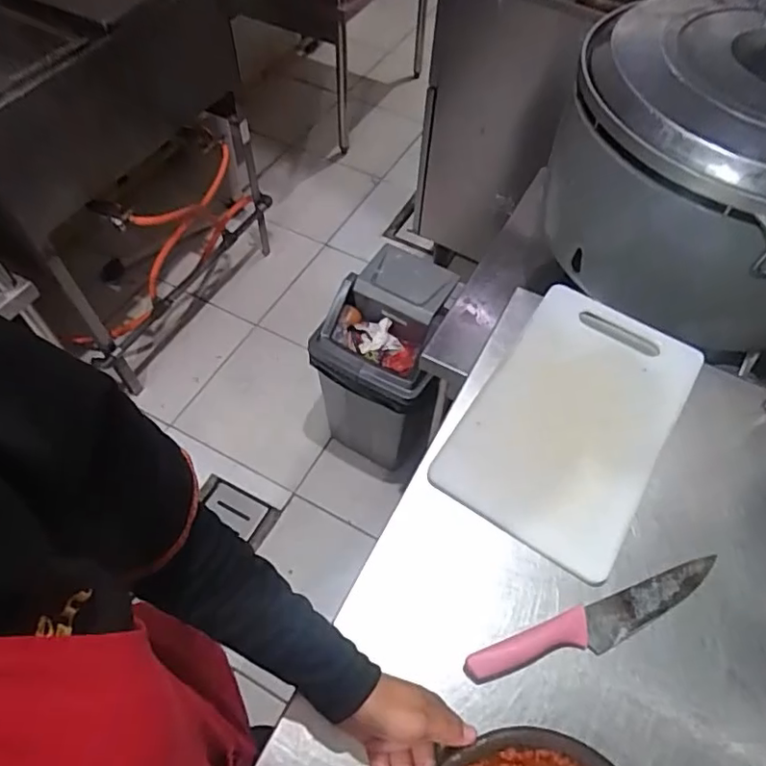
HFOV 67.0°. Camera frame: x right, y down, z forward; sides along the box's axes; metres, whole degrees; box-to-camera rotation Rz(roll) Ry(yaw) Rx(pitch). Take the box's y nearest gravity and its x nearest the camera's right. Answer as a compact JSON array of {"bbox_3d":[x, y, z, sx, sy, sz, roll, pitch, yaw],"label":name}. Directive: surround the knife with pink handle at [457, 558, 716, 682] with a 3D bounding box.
[{"bbox_3d":[0.197,0.217,0.522,0.257,0.014,0.037,-16,59,-12],"label":"knife with pink handle"}]

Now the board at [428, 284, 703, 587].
[{"bbox_3d":[0.209,0.033,0.637,0.192,0.018,0.319,30,60,17],"label":"board"}]

